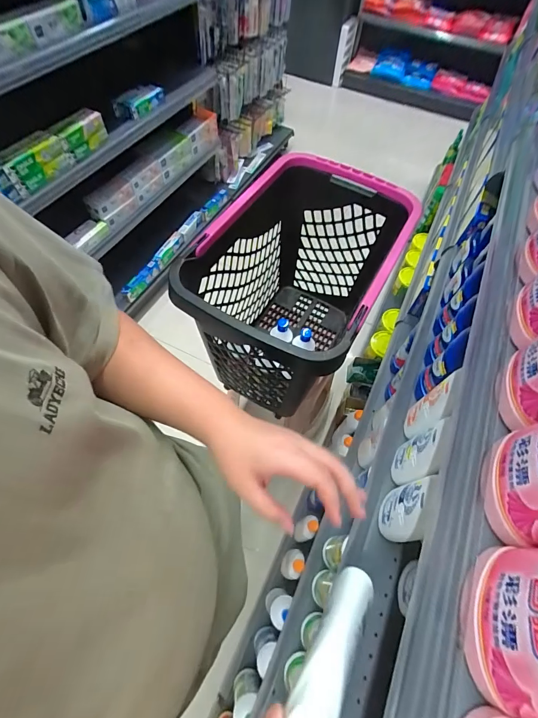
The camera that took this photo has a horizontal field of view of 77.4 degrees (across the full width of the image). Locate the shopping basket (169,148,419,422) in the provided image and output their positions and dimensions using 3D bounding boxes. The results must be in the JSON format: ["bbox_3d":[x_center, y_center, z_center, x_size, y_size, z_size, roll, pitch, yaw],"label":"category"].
[{"bbox_3d":[0.057,-0.154,0.909,0.384,0.464,0.550,25,61,11],"label":"shopping basket"}]

